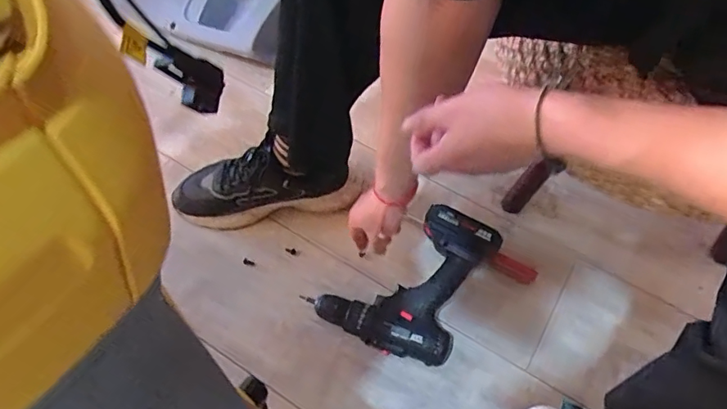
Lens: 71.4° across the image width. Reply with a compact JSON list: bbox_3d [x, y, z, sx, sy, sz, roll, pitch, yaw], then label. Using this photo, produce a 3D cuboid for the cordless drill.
[{"bbox_3d":[0.057,0.098,0.698,0.193,0.098,0.210,27,62,14],"label":"cordless drill"}]

